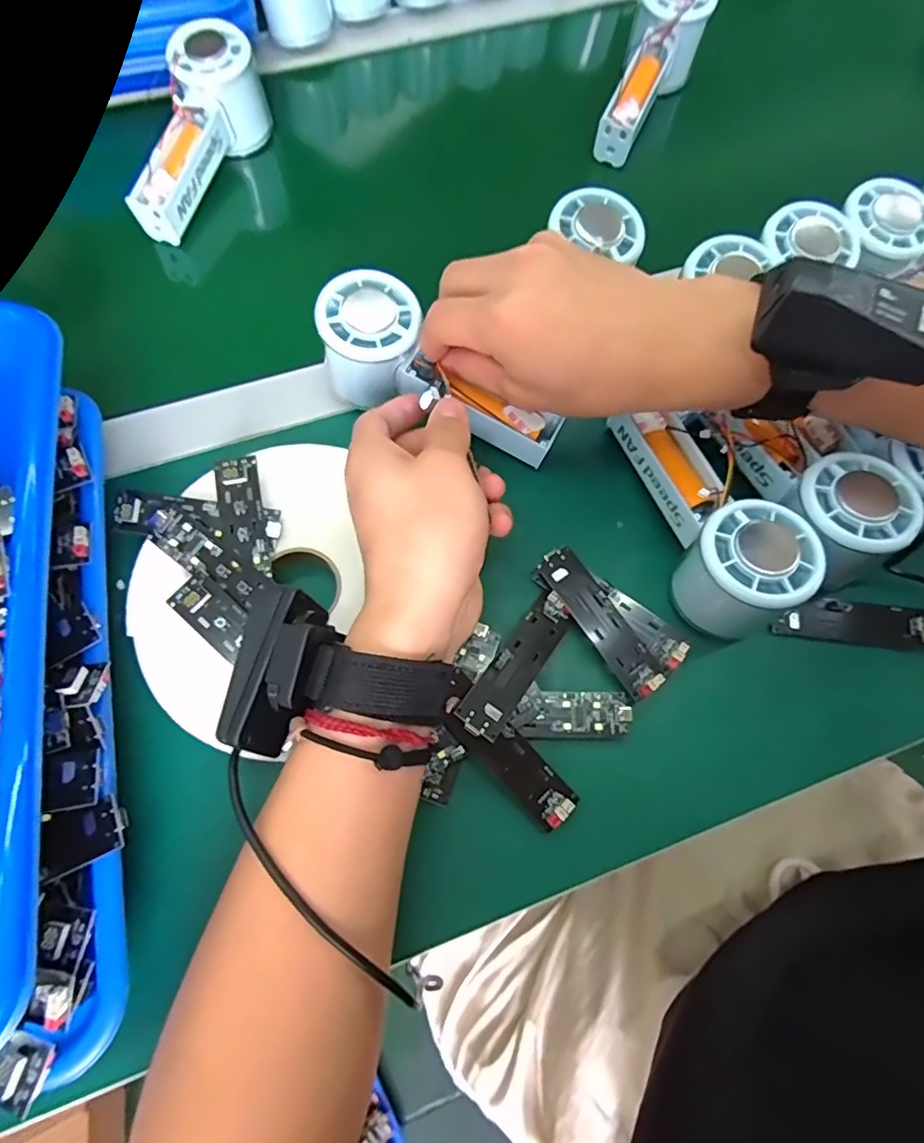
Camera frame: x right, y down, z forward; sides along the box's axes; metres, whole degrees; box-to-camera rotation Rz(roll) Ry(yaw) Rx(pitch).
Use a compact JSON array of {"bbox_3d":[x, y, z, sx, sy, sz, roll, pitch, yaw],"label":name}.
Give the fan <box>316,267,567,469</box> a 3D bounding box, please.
[{"bbox_3d":[-0.016,-0.111,0.334,0.150,0.052,0.055,33,72,-7],"label":"fan"}]

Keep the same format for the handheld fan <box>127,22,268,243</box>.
[{"bbox_3d":[-0.191,-0.309,0.397,0.038,0.062,0.141,20,71,5],"label":"handheld fan"}]

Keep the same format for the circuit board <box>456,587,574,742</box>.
[{"bbox_3d":[0.030,0.046,0.294,0.023,0.007,0.089,34,58,10],"label":"circuit board"}]

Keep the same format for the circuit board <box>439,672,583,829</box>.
[{"bbox_3d":[0.021,0.089,0.279,0.024,0.010,0.087,-43,90,-15],"label":"circuit board"}]

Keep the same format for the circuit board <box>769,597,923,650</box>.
[{"bbox_3d":[0.222,0.028,0.317,0.088,0.009,0.023,8,71,1],"label":"circuit board"}]

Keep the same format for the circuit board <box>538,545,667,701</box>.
[{"bbox_3d":[0.076,0.027,0.312,0.023,0.009,0.090,-33,75,-12],"label":"circuit board"}]

